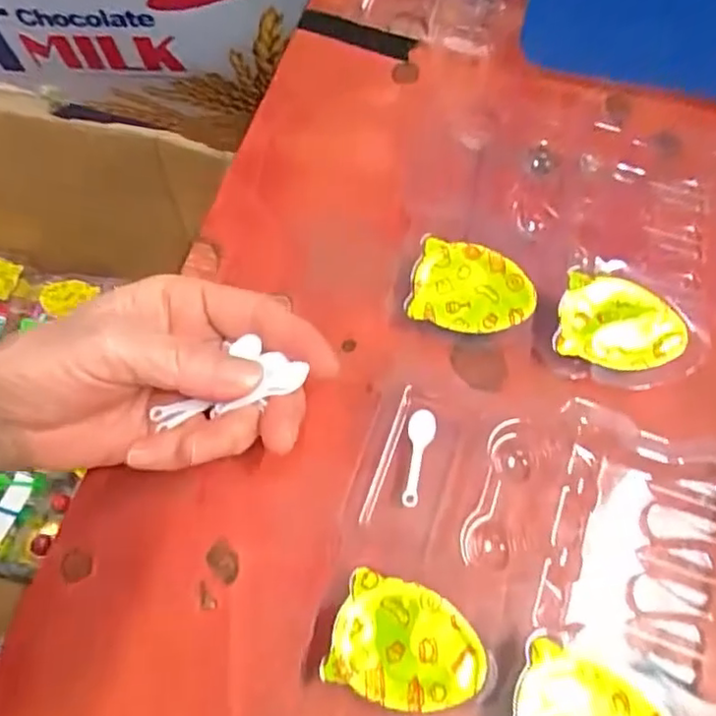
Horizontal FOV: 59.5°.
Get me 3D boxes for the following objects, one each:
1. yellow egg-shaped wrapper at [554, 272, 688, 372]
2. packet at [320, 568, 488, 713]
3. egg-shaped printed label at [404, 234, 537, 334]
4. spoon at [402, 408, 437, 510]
[{"bbox_3d":[0.112,-0.015,0.266,0.051,0.004,0.040,13,70,5],"label":"yellow egg-shaped wrapper"},{"bbox_3d":[0.018,0.102,0.222,0.051,0.016,0.039,18,68,8],"label":"packet"},{"bbox_3d":[0.050,-0.030,0.272,0.052,0.004,0.039,14,77,6],"label":"egg-shaped printed label"},{"bbox_3d":[0.023,0.040,0.250,0.011,0.004,0.039,11,67,5],"label":"spoon"}]

